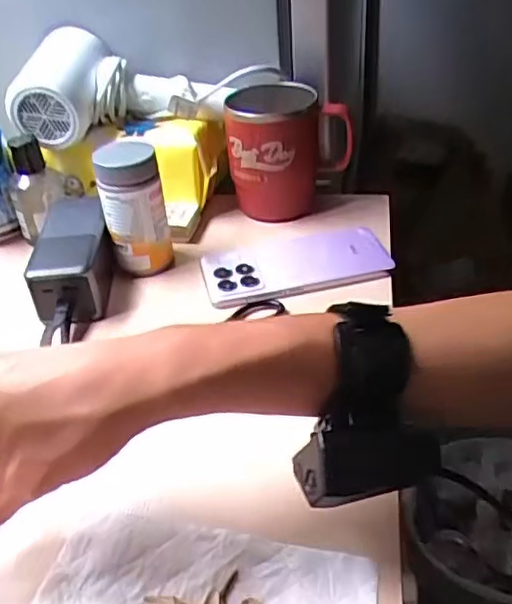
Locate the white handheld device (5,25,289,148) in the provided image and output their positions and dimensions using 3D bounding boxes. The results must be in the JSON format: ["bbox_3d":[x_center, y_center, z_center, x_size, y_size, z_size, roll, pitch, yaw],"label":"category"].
[{"bbox_3d":[-0.105,-0.207,0.602,0.247,0.078,0.095,-5,35,-7],"label":"white handheld device"}]

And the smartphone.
[{"bbox_3d":[0.033,-0.037,0.546,0.157,0.012,0.082,-12,41,-9],"label":"smartphone"}]

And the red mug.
[{"bbox_3d":[0.031,-0.142,0.607,0.114,0.115,0.103,0,35,7],"label":"red mug"}]

